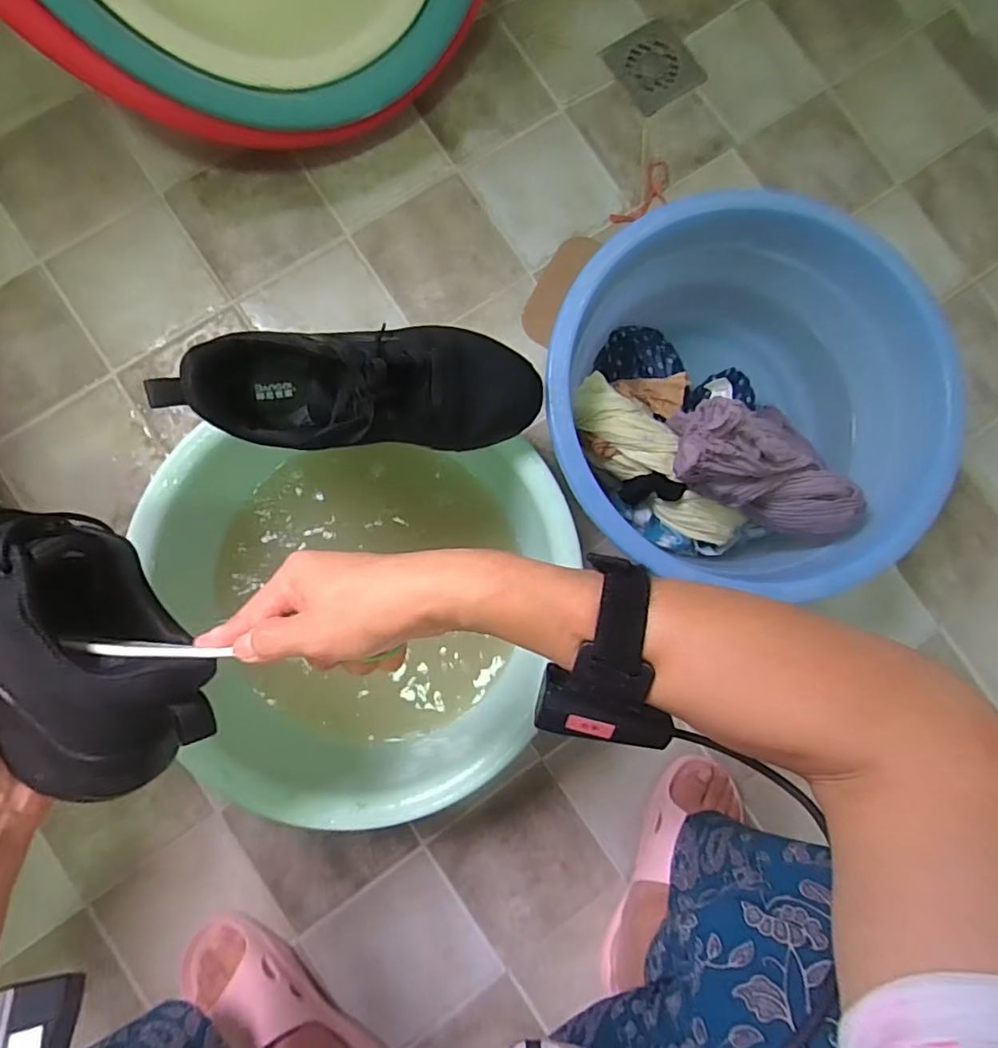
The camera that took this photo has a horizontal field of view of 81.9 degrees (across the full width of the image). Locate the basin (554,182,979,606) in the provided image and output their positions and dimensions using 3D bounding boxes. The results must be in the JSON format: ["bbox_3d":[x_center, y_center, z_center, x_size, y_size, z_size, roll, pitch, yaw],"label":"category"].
[{"bbox_3d":[0.222,-0.109,0.571,0.353,0.199,0.335,0,84,-3],"label":"basin"}]

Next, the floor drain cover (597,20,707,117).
[{"bbox_3d":[0.195,-0.575,0.724,0.101,0.009,0.104,-33,87,-6],"label":"floor drain cover"}]

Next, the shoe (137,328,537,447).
[{"bbox_3d":[-0.107,-0.109,0.460,0.282,0.090,0.099,-5,86,-4],"label":"shoe"}]

